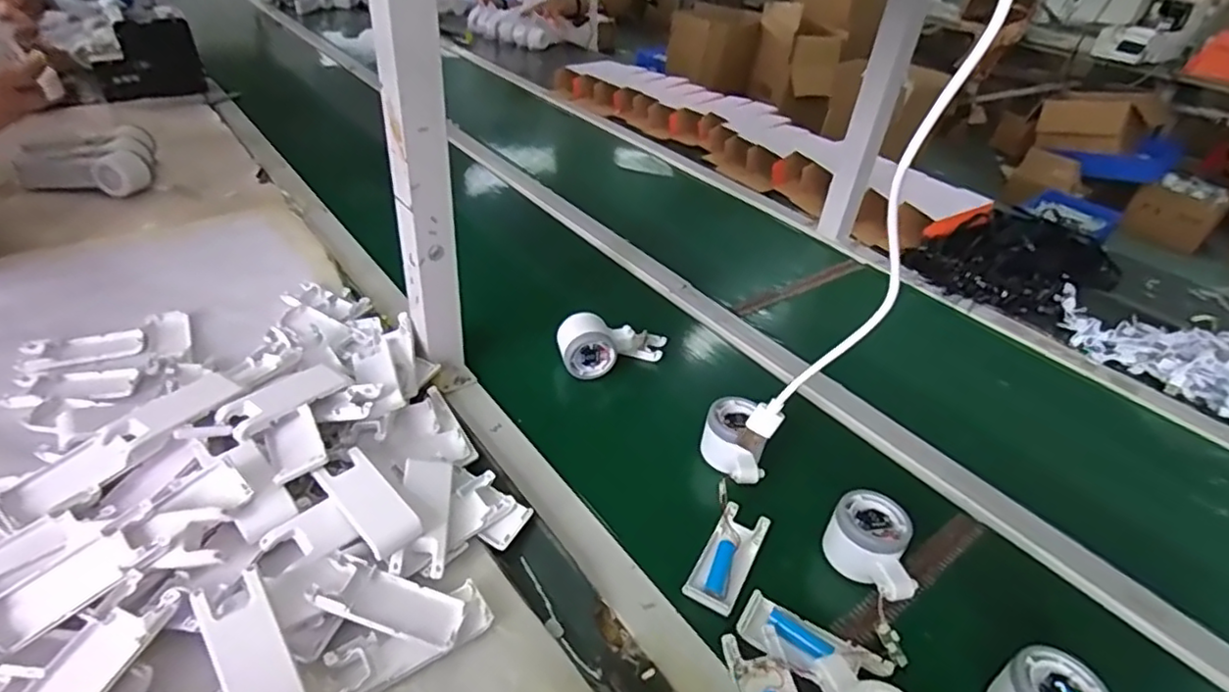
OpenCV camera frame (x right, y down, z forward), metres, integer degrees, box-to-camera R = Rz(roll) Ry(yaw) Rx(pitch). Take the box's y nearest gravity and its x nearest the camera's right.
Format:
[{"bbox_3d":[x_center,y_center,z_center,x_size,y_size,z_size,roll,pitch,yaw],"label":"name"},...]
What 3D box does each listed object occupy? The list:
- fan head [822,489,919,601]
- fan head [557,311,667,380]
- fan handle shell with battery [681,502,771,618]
[{"bbox_3d":[0.216,0.166,0.511,0.054,0.045,0.080,-16,41,-27],"label":"fan head"},{"bbox_3d":[0.000,-0.001,0.712,0.137,0.057,0.047,-1,36,-35],"label":"fan head"},{"bbox_3d":[0.094,0.173,0.511,0.039,0.013,0.103,22,39,21],"label":"fan handle shell with battery"}]

